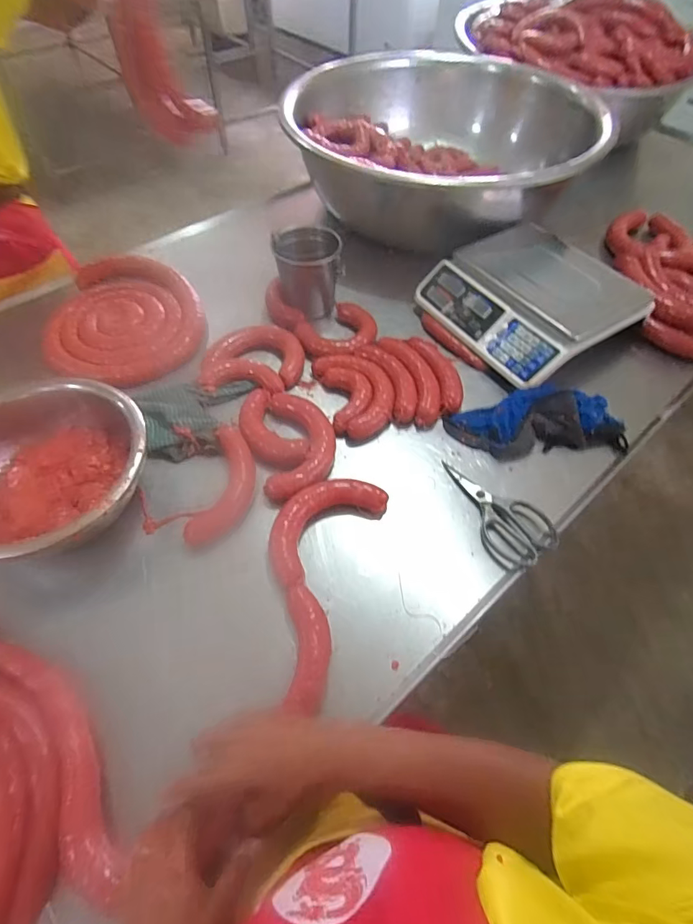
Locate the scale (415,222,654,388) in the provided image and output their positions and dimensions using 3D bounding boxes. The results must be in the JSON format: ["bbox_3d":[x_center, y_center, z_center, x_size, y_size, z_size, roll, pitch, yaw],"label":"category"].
[{"bbox_3d":[0.347,-0.328,0.872,0.317,0.117,0.317,-30,63,-20],"label":"scale"}]

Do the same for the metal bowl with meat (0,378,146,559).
[{"bbox_3d":[-0.421,0.018,0.651,0.271,0.108,0.280,1,57,-1],"label":"metal bowl with meat"}]

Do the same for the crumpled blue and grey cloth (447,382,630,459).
[{"bbox_3d":[0.316,-0.068,0.763,0.286,0.063,0.118,-2,57,-3],"label":"crumpled blue and grey cloth"}]

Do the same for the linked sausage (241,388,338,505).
[{"bbox_3d":[-0.095,-0.041,0.744,0.136,0.032,0.212,-20,60,-14],"label":"linked sausage"}]

